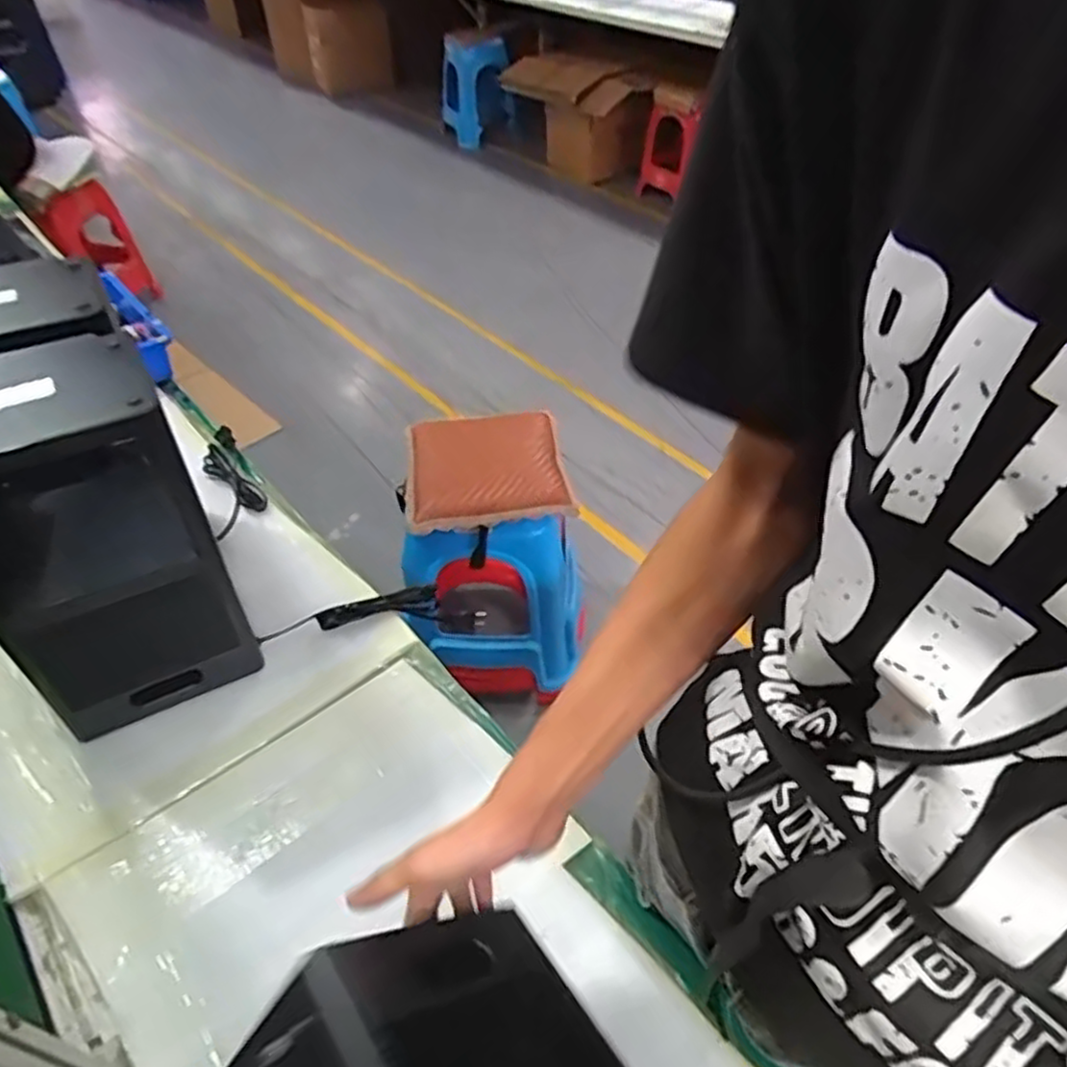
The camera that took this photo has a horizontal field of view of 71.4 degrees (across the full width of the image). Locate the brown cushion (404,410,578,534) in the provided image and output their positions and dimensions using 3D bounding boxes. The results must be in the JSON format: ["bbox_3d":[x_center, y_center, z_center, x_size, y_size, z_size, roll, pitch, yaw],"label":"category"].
[{"bbox_3d":[-0.092,-0.131,1.369,0.282,0.035,0.289,-7,45,-5],"label":"brown cushion"}]

